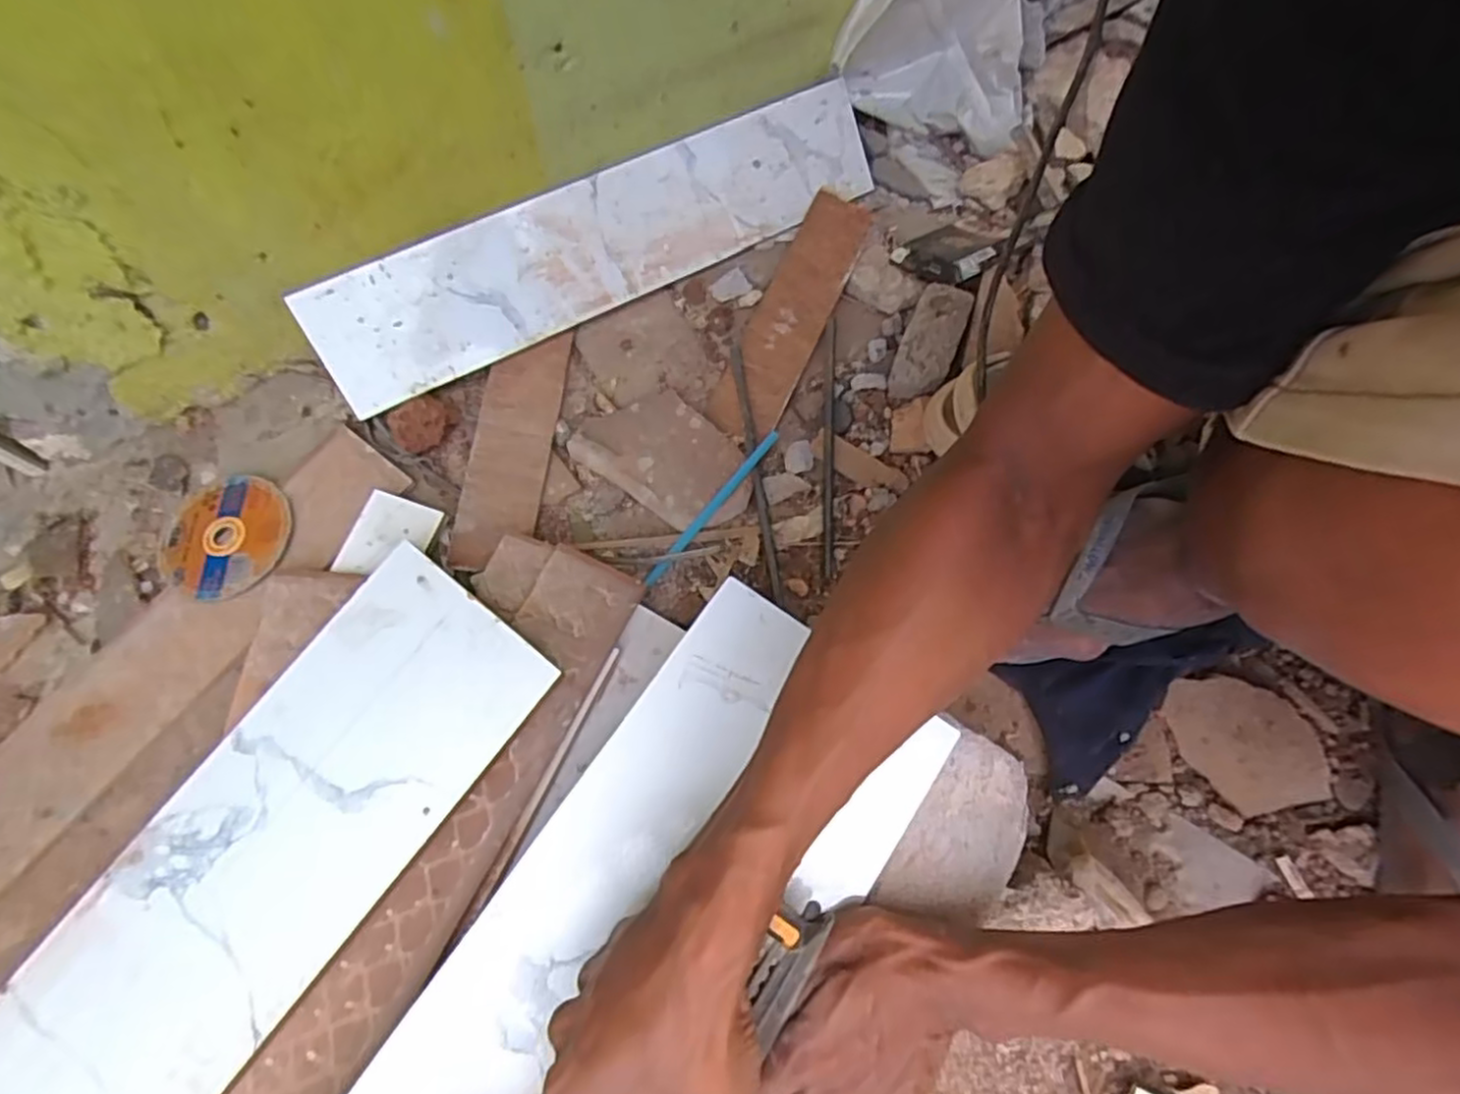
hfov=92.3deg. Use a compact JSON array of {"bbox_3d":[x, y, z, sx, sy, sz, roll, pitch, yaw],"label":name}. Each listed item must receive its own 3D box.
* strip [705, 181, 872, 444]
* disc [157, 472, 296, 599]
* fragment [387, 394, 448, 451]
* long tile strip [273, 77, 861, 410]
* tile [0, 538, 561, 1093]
[{"bbox_3d":[0.056,-0.209,0.610,0.061,0.015,0.251,23,73,6],"label":"strip"},{"bbox_3d":[-0.382,-0.008,0.533,0.101,0.009,0.097,-1,70,4],"label":"disc"},{"bbox_3d":[-0.247,-0.098,0.559,0.045,0.029,0.039,-33,76,-11],"label":"fragment"},{"bbox_3d":[-0.096,-0.261,0.588,0.493,0.005,0.096,-29,115,-13],"label":"long tile strip"},{"bbox_3d":[-0.312,0.227,0.412,0.158,0.006,0.487,34,78,21],"label":"tile"}]

